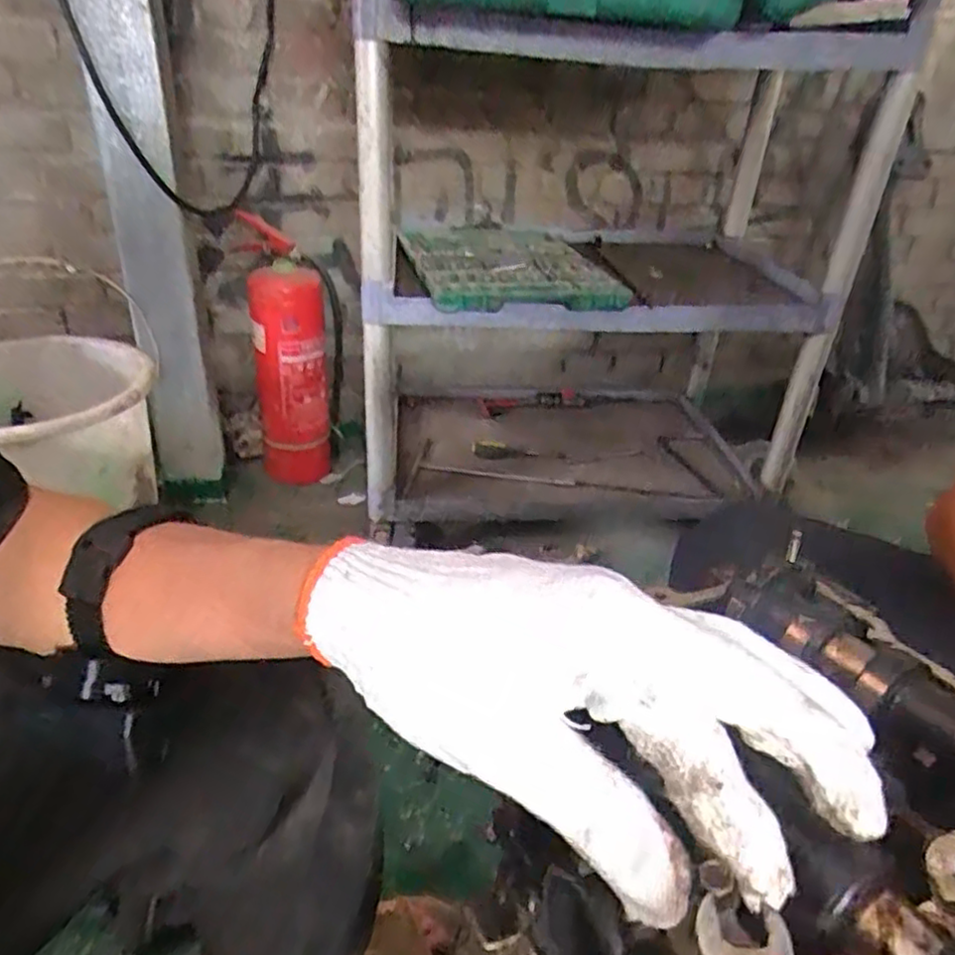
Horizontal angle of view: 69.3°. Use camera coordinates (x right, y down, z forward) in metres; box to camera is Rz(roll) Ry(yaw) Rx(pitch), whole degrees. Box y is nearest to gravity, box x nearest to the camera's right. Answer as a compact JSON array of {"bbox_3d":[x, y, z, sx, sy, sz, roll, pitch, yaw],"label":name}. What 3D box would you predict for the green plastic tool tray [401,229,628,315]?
[{"bbox_3d":[0.036,-0.309,1.001,0.255,0.025,0.320,-6,37,-14],"label":"green plastic tool tray"}]

